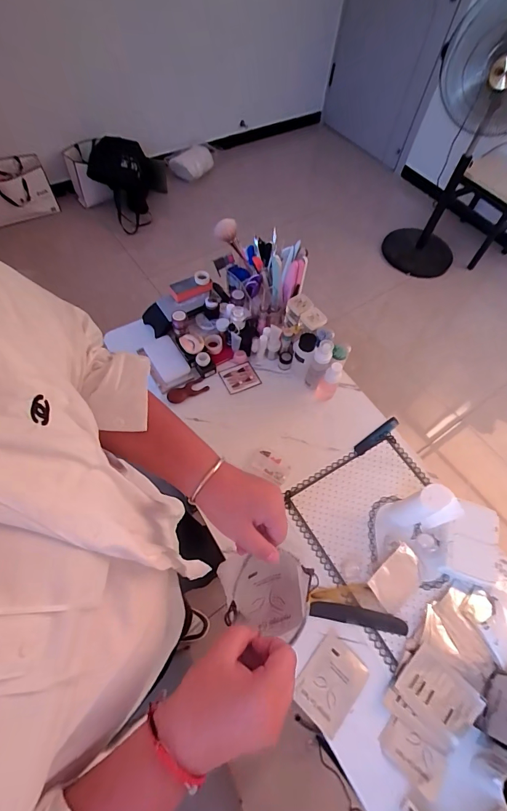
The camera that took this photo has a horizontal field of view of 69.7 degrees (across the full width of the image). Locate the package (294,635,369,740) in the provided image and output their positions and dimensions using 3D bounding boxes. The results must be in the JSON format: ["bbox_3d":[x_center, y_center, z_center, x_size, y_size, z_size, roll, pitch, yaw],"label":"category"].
[{"bbox_3d":[0.119,0.429,0.562,0.084,0.007,0.107,40,65,17],"label":"package"}]

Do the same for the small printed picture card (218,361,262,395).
[{"bbox_3d":[-0.032,-0.064,0.835,0.079,0.010,0.069,-21,64,-15],"label":"small printed picture card"}]

